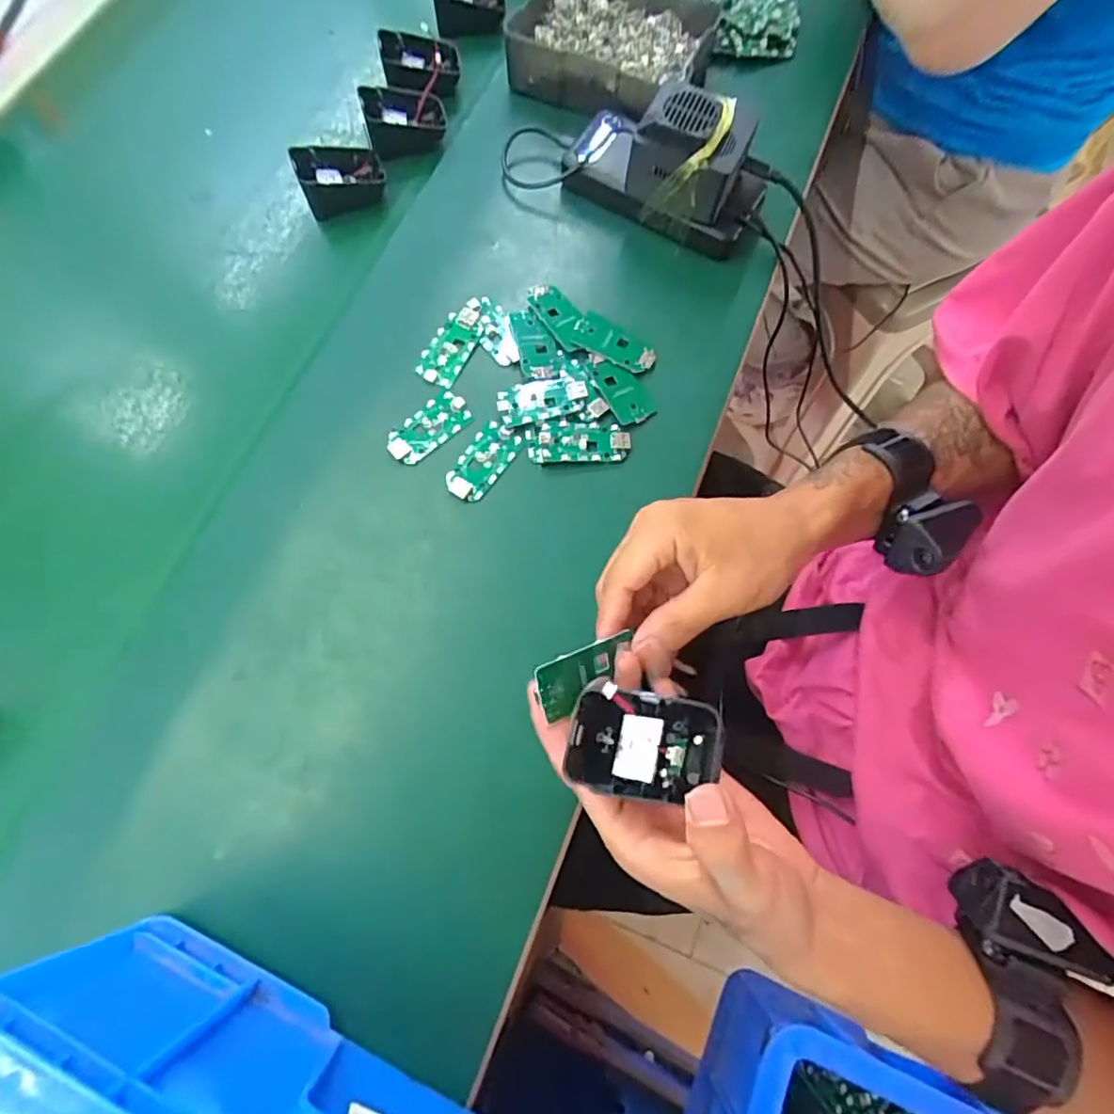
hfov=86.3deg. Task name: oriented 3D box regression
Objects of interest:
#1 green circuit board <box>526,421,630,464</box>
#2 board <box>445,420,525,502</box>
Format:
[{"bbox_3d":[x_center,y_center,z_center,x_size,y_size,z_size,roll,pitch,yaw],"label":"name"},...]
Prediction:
[{"bbox_3d":[0.015,-0.082,0.420,0.071,0.005,0.030,-4,71,0],"label":"green circuit board"},{"bbox_3d":[-0.052,-0.069,0.419,0.031,0.005,0.062,33,75,12],"label":"board"}]

